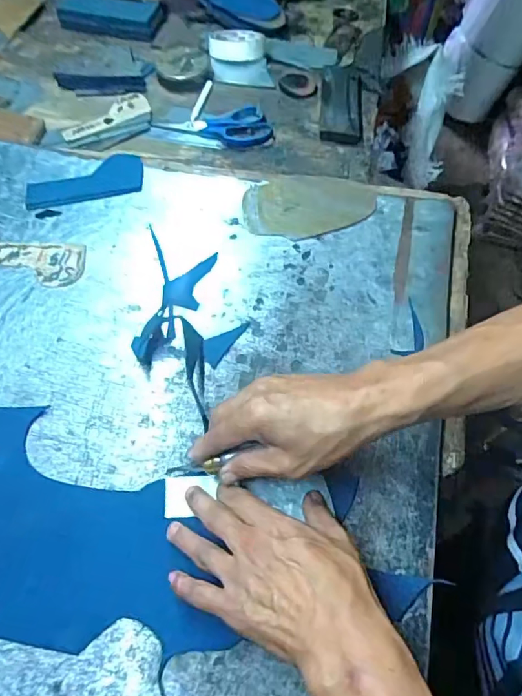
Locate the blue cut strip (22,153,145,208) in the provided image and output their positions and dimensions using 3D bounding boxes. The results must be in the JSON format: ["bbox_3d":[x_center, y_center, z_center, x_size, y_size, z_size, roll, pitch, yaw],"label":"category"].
[{"bbox_3d":[-0.205,-0.196,0.585,0.130,0.009,0.069,-7,62,-7],"label":"blue cut strip"}]

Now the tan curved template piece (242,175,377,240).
[{"bbox_3d":[0.052,-0.158,0.559,0.142,0.005,0.086,4,65,8],"label":"tan curved template piece"}]

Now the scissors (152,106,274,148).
[{"bbox_3d":[-0.061,-0.288,0.661,0.143,0.012,0.074,-11,62,-10],"label":"scissors"}]

